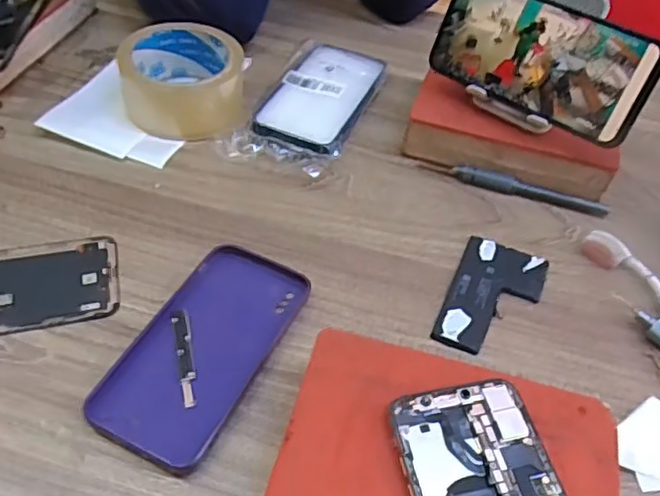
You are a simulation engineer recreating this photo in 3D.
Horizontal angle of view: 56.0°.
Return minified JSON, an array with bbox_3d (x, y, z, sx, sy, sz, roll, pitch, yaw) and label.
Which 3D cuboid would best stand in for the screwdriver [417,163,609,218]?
[{"bbox_3d":[0.143,-0.048,0.488,0.144,0.016,0.013,16,49,9],"label":"screwdriver"}]

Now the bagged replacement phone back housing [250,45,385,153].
[{"bbox_3d":[-0.007,-0.131,0.543,0.073,0.016,0.147,20,50,12],"label":"bagged replacement phone back housing"}]

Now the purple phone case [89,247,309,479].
[{"bbox_3d":[-0.073,0.058,0.372,0.075,0.009,0.145,21,50,14],"label":"purple phone case"}]

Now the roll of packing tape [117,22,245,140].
[{"bbox_3d":[-0.118,-0.140,0.510,0.091,0.056,0.090,2,48,-3],"label":"roll of packing tape"}]

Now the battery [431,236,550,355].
[{"bbox_3d":[0.109,0.033,0.413,0.056,0.007,0.095,21,50,13],"label":"battery"}]

